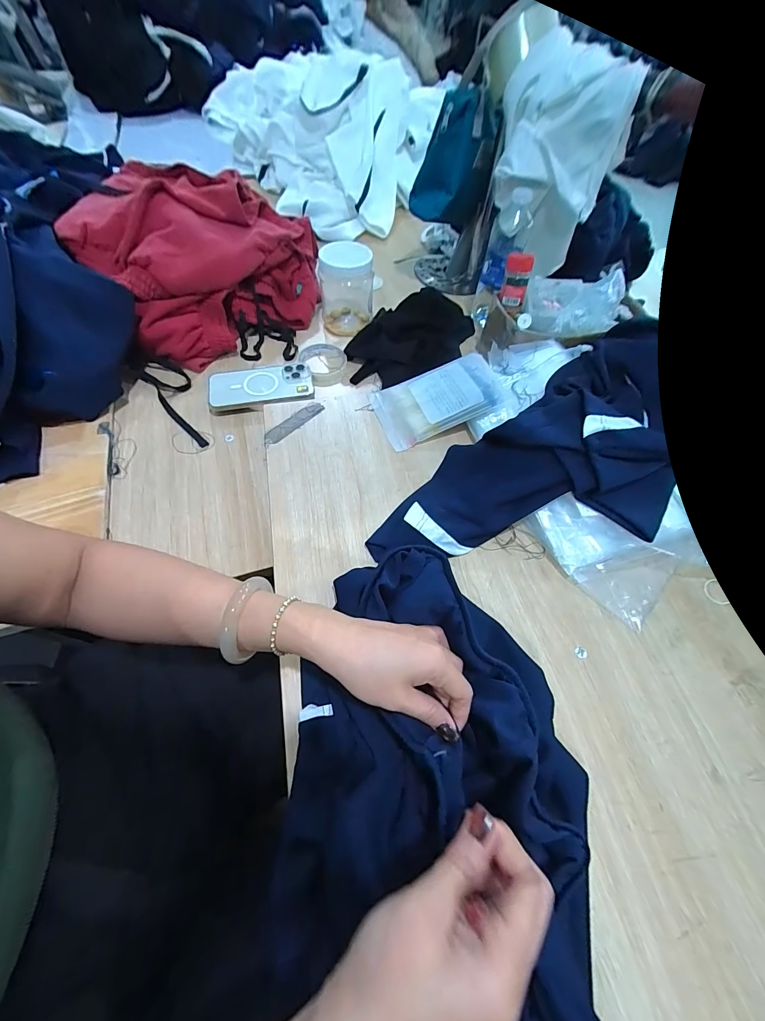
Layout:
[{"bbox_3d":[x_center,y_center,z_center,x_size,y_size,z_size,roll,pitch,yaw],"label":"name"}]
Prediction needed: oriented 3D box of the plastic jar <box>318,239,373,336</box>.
[{"bbox_3d":[-0.067,-0.414,0.668,0.096,0.126,0.114,-4,59,-6],"label":"plastic jar"}]

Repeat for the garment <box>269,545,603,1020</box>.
[{"bbox_3d":[0.041,0.216,0.277,0.230,0.071,0.363,1,57,0],"label":"garment"}]

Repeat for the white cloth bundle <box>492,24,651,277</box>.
[{"bbox_3d":[0.263,-0.533,0.582,0.166,0.260,0.094,10,58,6],"label":"white cloth bundle"}]

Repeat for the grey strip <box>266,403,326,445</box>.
[{"bbox_3d":[-0.126,-0.126,0.513,0.021,0.004,0.099,44,65,8],"label":"grey strip"}]

